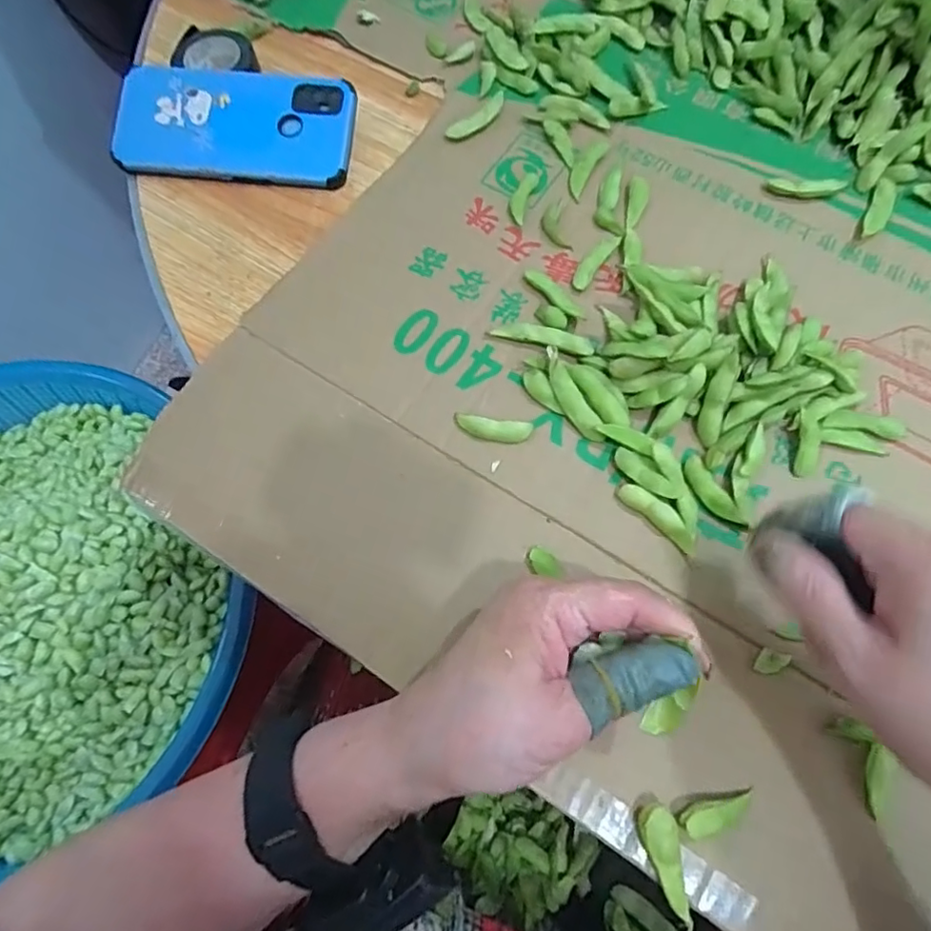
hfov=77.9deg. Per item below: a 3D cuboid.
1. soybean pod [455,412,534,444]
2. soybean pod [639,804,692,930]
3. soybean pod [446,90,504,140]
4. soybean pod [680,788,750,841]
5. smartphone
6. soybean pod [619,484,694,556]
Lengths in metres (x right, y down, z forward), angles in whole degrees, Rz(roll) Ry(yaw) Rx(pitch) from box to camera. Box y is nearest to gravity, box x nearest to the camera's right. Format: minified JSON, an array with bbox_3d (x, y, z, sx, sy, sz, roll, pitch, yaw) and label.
[{"bbox_3d":[0.016,-0.021,0.326,0.043,0.005,0.014,7,70,4],"label":"soybean pod"},{"bbox_3d":[0.089,0.175,0.250,0.015,0.008,0.052,-15,86,-4],"label":"soybean pod"},{"bbox_3d":[0.009,-0.246,0.410,0.052,0.006,0.018,-37,73,-12],"label":"soybean pod"},{"bbox_3d":[0.112,0.152,0.253,0.036,0.009,0.013,-11,69,-19],"label":"soybean pod"},{"bbox_3d":[-0.162,-0.242,0.408,0.161,0.010,0.079,5,87,0],"label":"smartphone"},{"bbox_3d":[0.103,0.026,0.305,0.047,0.007,0.012,40,75,15],"label":"soybean pod"}]

